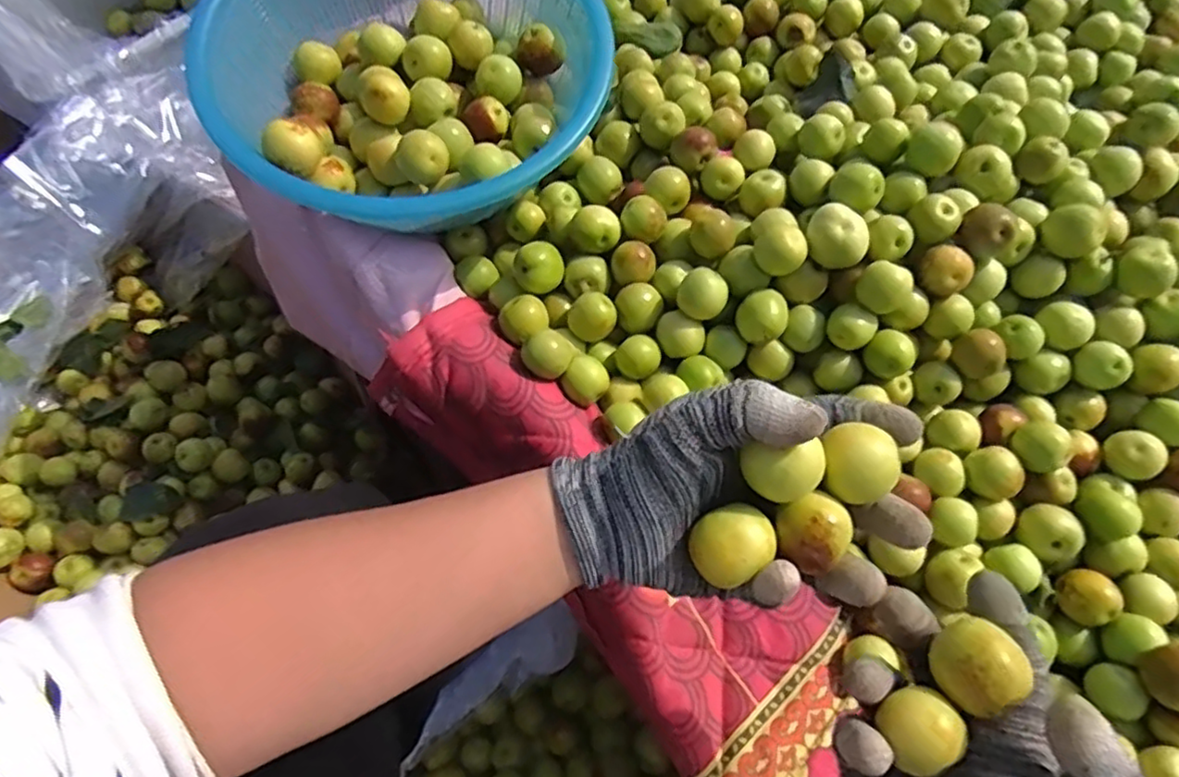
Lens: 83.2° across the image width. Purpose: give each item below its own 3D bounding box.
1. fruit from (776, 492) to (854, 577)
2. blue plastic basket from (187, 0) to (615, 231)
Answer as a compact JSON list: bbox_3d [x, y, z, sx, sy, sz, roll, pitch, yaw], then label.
[{"bbox_3d":[0.094,0.061,0.283,0.032,0.022,0.027,-37,75,-15],"label":"fruit"},{"bbox_3d":[-0.120,-0.225,0.490,0.262,0.100,0.243,1,69,-3],"label":"blue plastic basket"}]

